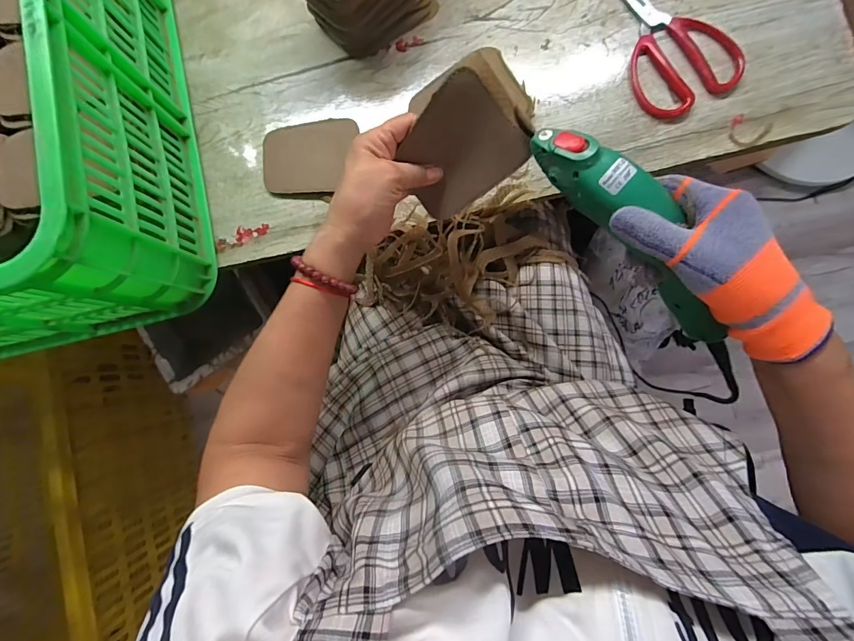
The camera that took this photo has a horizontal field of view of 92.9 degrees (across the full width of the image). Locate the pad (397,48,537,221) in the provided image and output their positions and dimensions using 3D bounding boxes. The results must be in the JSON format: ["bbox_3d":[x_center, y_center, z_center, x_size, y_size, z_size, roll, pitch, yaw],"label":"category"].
[{"bbox_3d":[0.026,-0.147,0.336,0.123,0.011,0.092,-29,115,38],"label":"pad"}]

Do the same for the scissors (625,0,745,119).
[{"bbox_3d":[0.263,-0.316,0.443,0.106,0.012,0.184,-17,83,3],"label":"scissors"}]

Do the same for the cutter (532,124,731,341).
[{"bbox_3d":[0.157,-0.066,0.302,0.046,0.050,0.203,-44,100,0],"label":"cutter"}]

